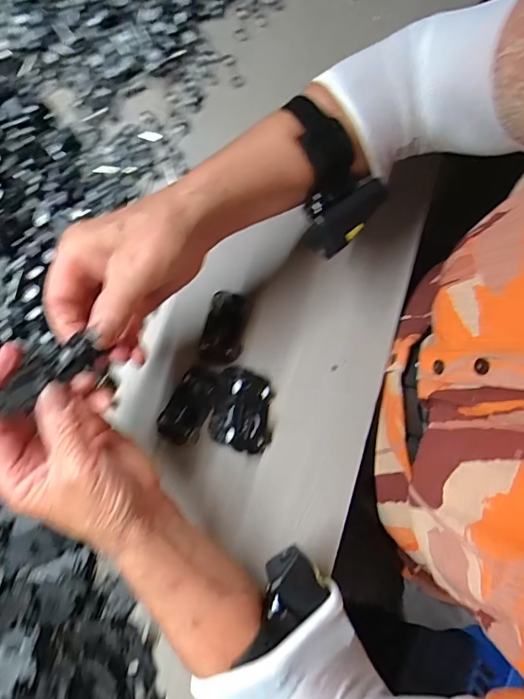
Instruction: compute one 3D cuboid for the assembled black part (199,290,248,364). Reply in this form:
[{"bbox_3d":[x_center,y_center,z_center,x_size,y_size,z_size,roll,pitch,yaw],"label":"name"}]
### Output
[{"bbox_3d":[-0.032,-0.019,0.403,0.033,0.009,0.062,12,78,1],"label":"assembled black part"}]

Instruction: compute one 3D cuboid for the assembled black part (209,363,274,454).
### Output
[{"bbox_3d":[-0.015,0.048,0.384,0.049,0.020,0.064,12,78,1],"label":"assembled black part"}]

